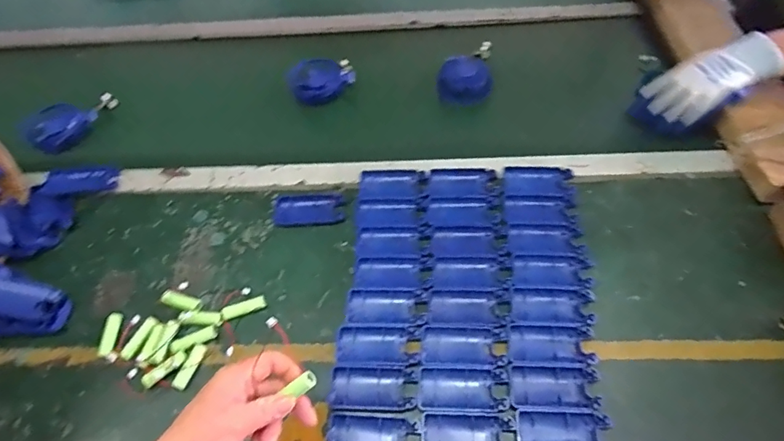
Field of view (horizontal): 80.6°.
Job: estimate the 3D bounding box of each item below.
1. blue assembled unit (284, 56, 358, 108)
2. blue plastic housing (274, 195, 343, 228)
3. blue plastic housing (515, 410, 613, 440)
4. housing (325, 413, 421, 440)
[{"bbox_3d":[-0.124,-0.240,0.796,0.116,0.045,0.087,-10,58,-2],"label":"blue assembled unit"},{"bbox_3d":[-0.114,-0.015,0.637,0.096,0.009,0.050,-4,58,2],"label":"blue plastic housing"},{"bbox_3d":[0.174,0.219,0.470,0.091,0.012,0.044,0,59,4],"label":"blue plastic housing"},{"bbox_3d":[-0.020,0.225,0.475,0.095,0.008,0.043,2,59,5],"label":"housing"}]

